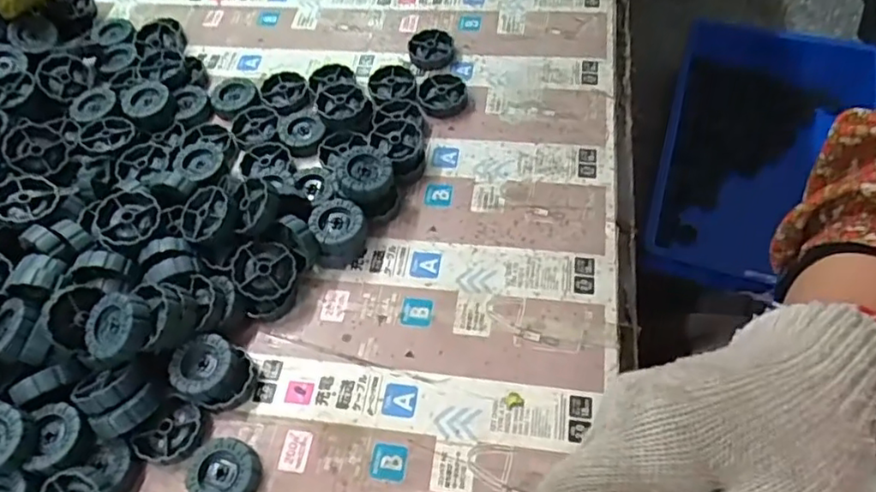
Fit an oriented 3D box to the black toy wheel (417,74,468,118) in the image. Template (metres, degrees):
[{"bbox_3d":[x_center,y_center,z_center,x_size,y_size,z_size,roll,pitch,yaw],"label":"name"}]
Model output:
[{"bbox_3d":[0.003,-0.119,0.482,0.037,0.010,0.037,-2,59,4],"label":"black toy wheel"}]

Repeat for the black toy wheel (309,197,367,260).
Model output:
[{"bbox_3d":[-0.068,-0.012,0.421,0.034,0.024,0.041,-26,60,-11],"label":"black toy wheel"}]

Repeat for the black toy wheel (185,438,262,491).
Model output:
[{"bbox_3d":[-0.120,0.129,0.345,0.038,0.013,0.037,-2,59,4],"label":"black toy wheel"}]

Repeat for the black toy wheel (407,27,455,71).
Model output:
[{"bbox_3d":[-0.006,-0.164,0.506,0.037,0.011,0.035,-4,59,2],"label":"black toy wheel"}]

